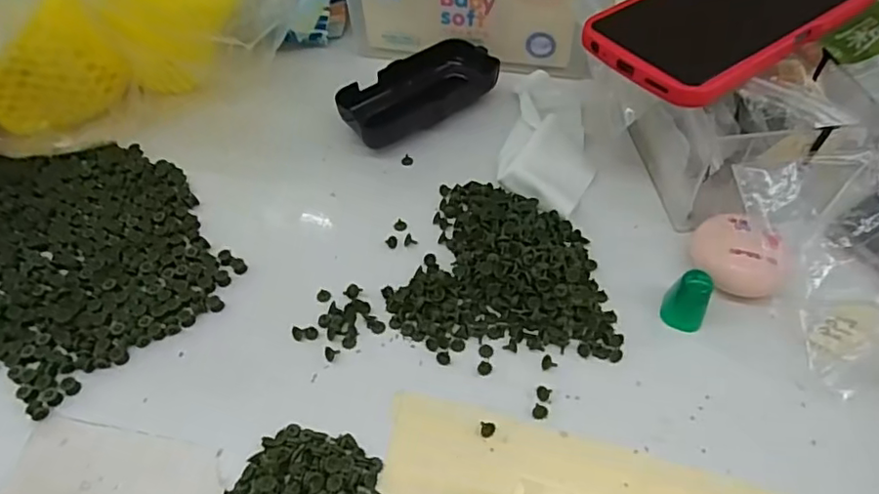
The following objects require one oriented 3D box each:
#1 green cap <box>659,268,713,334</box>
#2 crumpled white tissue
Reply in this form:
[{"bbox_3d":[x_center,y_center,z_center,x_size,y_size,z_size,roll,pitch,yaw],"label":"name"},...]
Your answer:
[{"bbox_3d":[0.122,0.027,0.288,0.020,0.029,0.016,31,59,23],"label":"green cap"},{"bbox_3d":[0.071,-0.071,0.375,0.054,0.011,0.124,10,53,9],"label":"crumpled white tissue"}]

